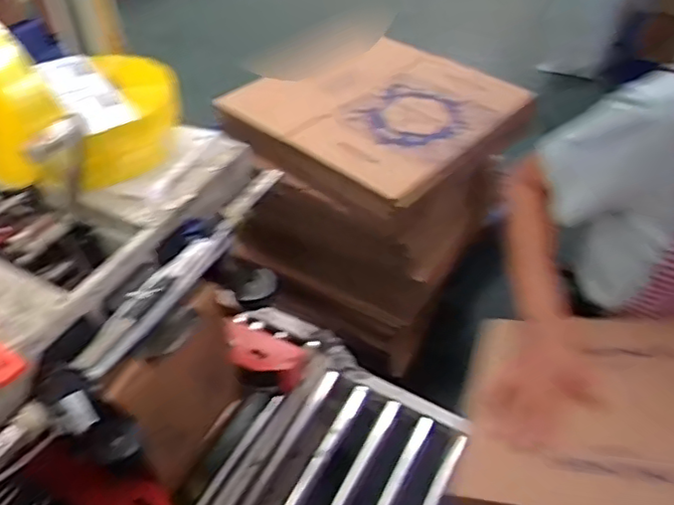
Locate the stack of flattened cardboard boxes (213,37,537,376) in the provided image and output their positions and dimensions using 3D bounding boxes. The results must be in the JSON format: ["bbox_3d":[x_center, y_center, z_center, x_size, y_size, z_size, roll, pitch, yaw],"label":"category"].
[{"bbox_3d":[0.140,-0.157,1.775,0.569,0.597,0.681,26,51,27],"label":"stack of flattened cardboard boxes"}]

